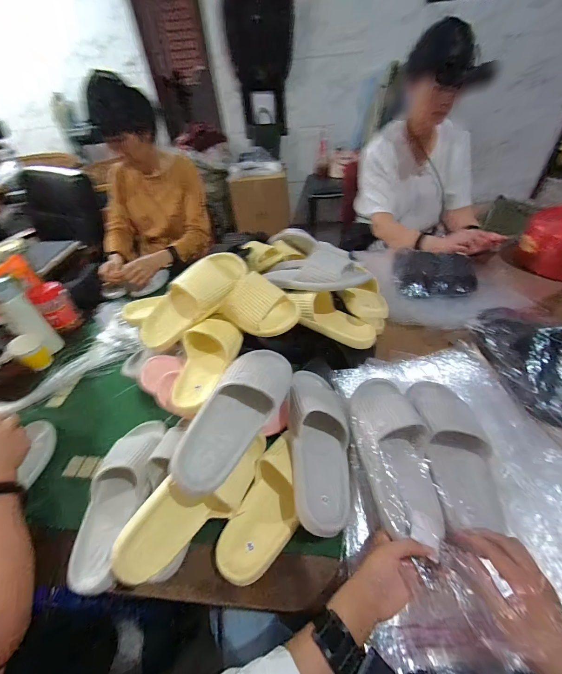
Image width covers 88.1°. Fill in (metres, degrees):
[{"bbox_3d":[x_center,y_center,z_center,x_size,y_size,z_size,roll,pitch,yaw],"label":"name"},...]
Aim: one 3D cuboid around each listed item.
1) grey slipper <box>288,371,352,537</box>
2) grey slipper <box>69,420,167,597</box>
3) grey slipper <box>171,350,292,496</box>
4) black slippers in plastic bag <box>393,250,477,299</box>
[{"bbox_3d":[0.066,0.172,0.494,0.103,0.080,0.273,-4,57,2],"label":"grey slipper"},{"bbox_3d":[-0.282,0.264,0.508,0.103,0.067,0.270,-3,45,3],"label":"grey slipper"},{"bbox_3d":[-0.069,0.117,0.478,0.110,0.083,0.272,40,53,-1],"label":"grey slipper"},{"bbox_3d":[0.439,-0.186,0.832,0.213,0.061,0.171,4,46,10],"label":"black slippers in plastic bag"}]

